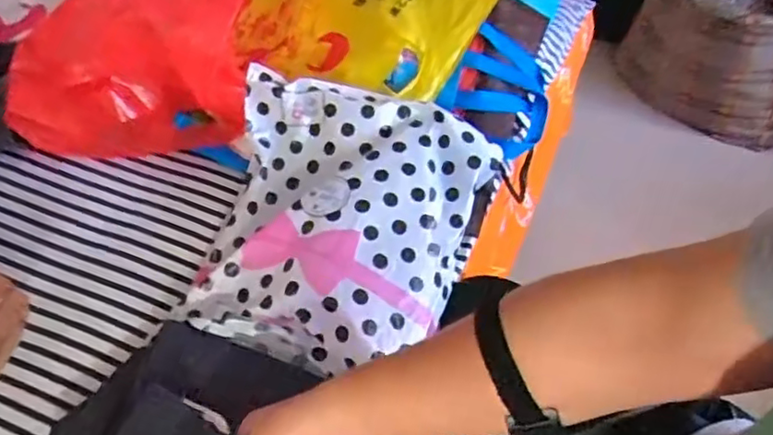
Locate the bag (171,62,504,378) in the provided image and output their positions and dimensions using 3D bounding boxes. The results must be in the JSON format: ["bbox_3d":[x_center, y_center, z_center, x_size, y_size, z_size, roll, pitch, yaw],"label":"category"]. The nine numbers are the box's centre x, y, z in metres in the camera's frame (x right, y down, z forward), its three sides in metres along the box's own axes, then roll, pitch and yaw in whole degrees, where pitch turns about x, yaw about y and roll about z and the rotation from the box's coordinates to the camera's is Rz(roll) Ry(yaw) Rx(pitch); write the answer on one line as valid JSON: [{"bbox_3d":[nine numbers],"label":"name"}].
[{"bbox_3d":[-0.057,-0.001,0.712,0.287,0.097,0.312,15,52,8],"label":"bag"}]

